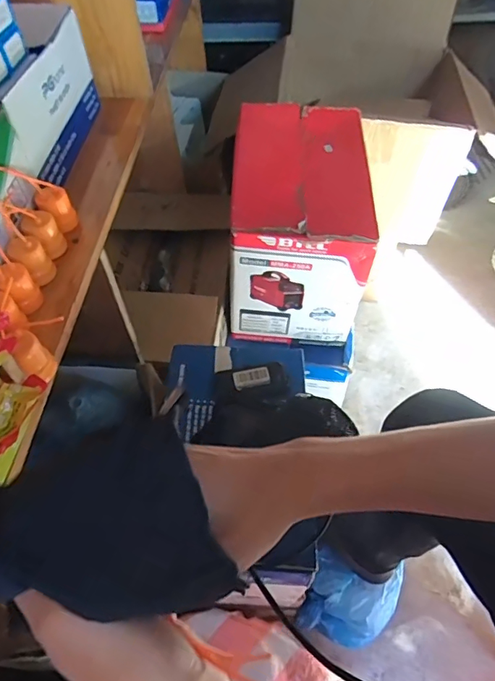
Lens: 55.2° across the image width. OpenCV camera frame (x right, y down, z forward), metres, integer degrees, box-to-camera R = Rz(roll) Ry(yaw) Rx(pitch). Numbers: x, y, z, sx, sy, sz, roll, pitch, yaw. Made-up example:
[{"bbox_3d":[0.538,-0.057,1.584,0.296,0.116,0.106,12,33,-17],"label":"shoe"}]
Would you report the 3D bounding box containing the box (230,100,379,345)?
[{"bbox_3d":[0.099,-0.225,0.920,0.233,0.280,0.360,3,53,5],"label":"box"}]

